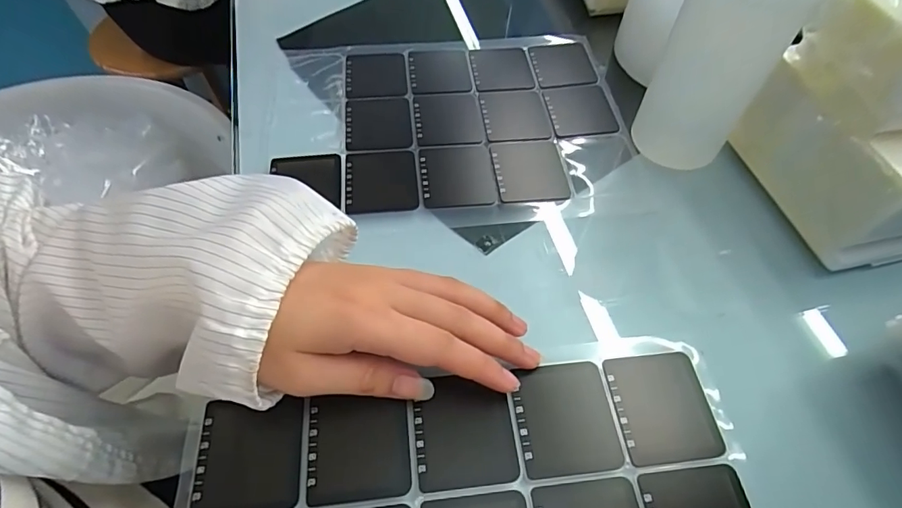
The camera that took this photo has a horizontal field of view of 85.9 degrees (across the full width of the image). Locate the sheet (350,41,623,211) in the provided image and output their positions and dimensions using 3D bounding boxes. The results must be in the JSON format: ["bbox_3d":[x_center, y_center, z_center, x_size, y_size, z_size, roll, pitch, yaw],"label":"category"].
[{"bbox_3d":[0.021,-0.106,0.374,0.202,0.011,0.172,-4,56,-4],"label":"sheet"}]

